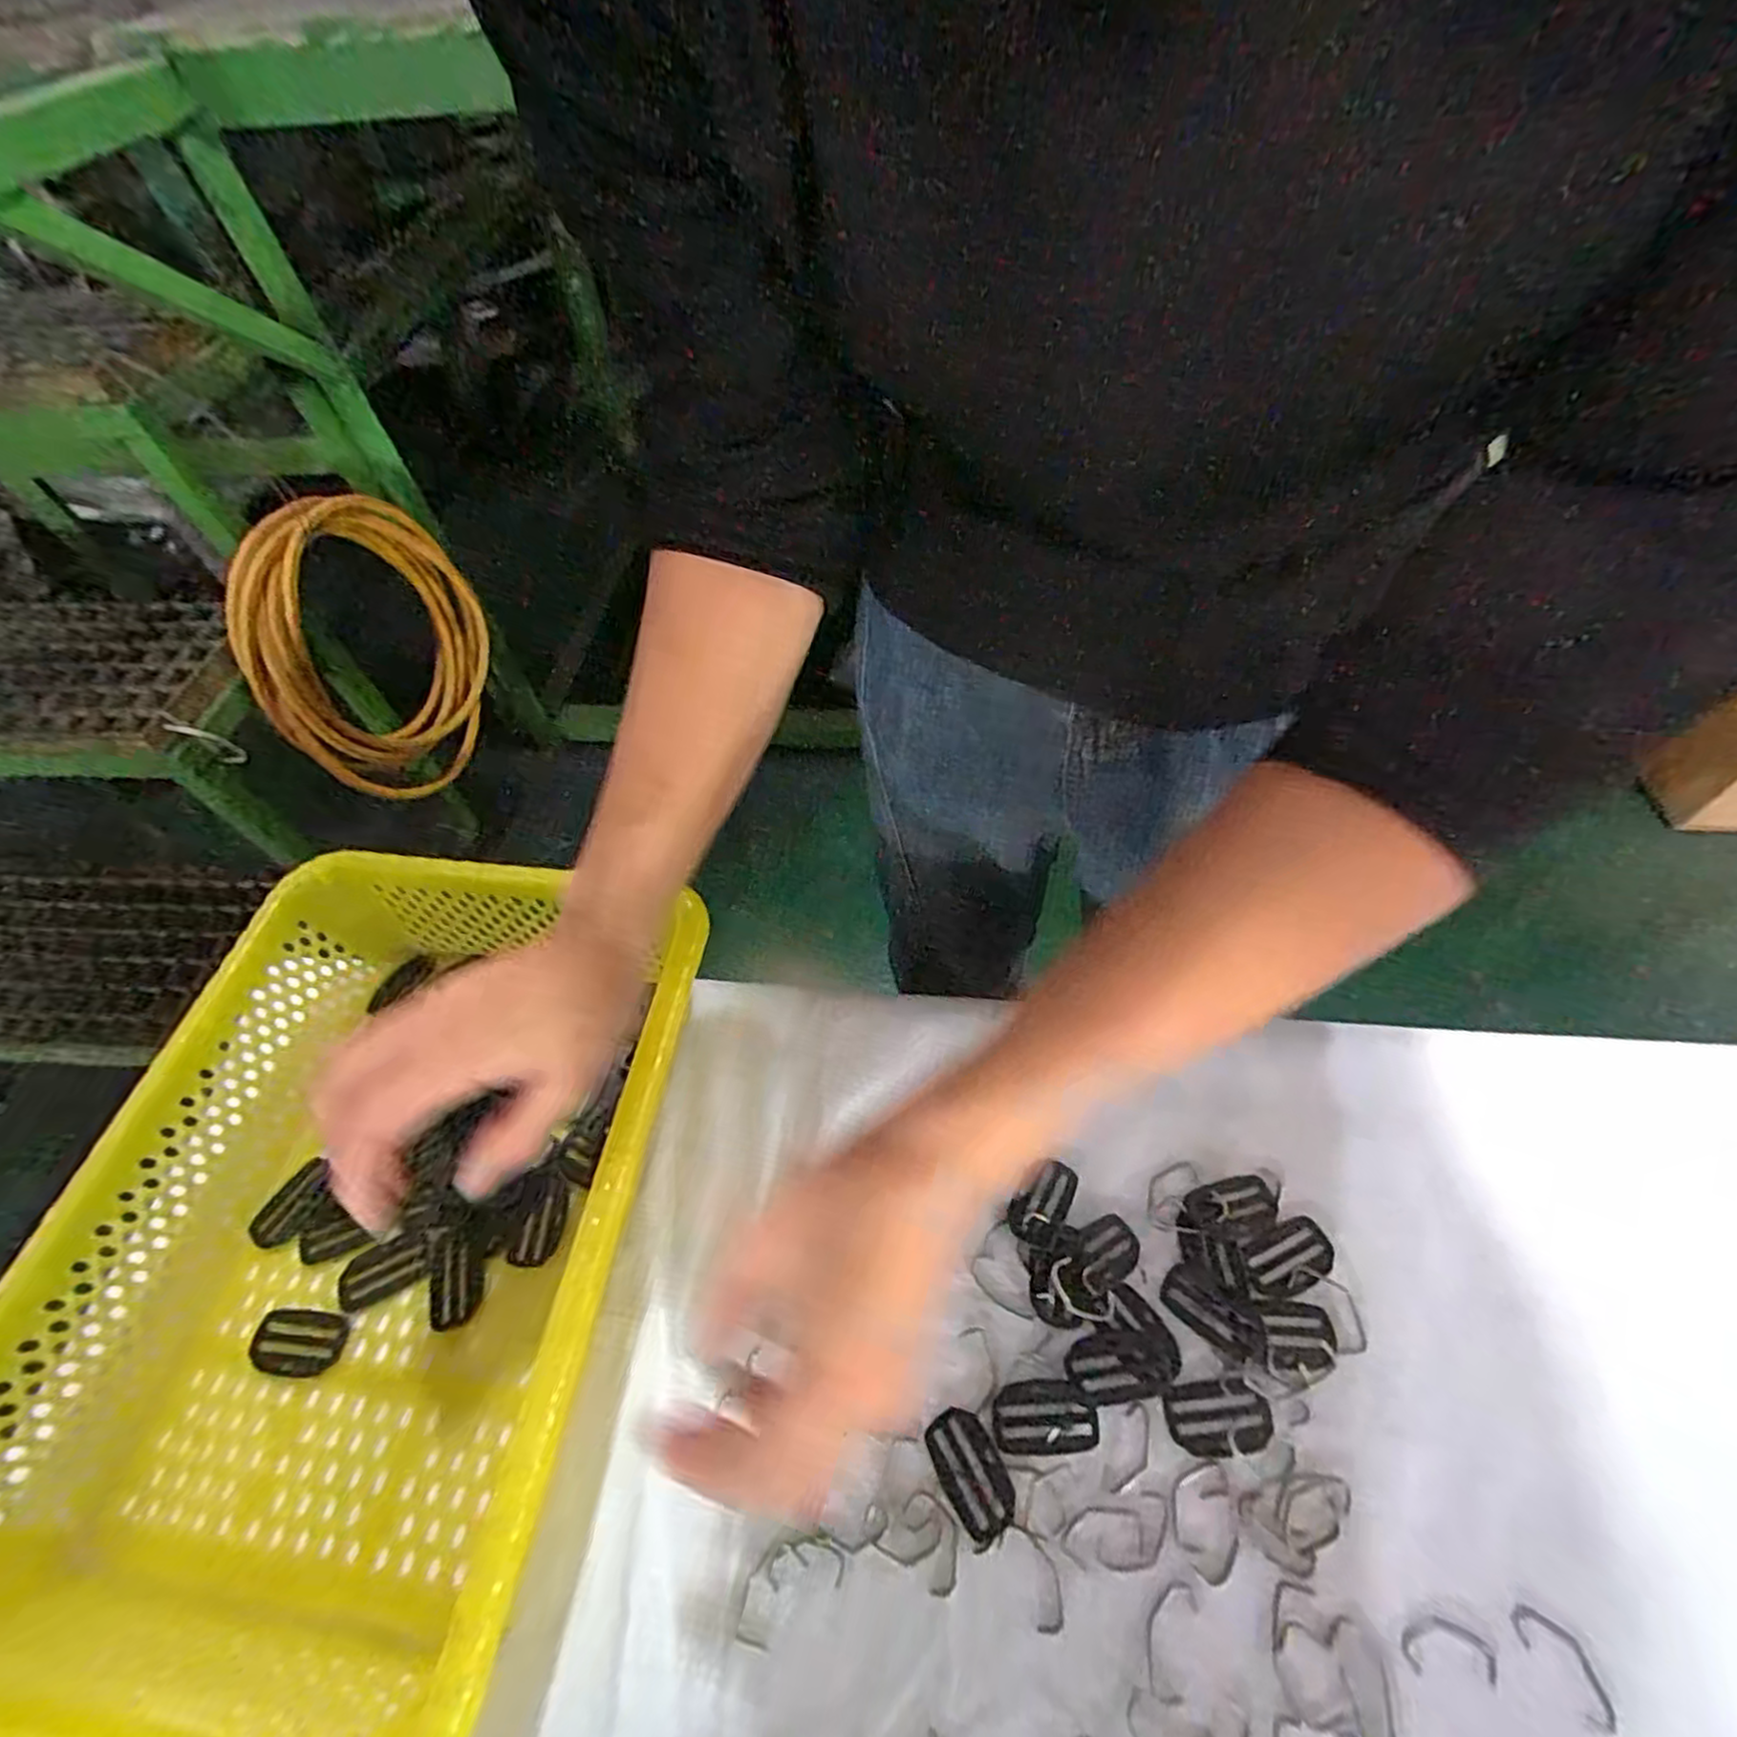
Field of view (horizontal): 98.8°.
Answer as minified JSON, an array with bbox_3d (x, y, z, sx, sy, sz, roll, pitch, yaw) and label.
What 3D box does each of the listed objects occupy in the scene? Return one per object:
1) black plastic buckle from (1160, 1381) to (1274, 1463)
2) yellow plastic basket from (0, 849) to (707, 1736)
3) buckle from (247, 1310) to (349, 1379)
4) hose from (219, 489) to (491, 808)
[{"bbox_3d":[0.157,0.247,0.332,0.044,0.004,0.026,-5,55,0],"label":"black plastic buckle"},{"bbox_3d":[-0.231,0.167,0.362,0.247,0.095,0.346,4,55,6],"label":"yellow plastic basket"},{"bbox_3d":[-0.282,0.235,0.368,0.043,0.007,0.027,1,55,4],"label":"buckle"},{"bbox_3d":[-0.658,-0.288,1.021,0.044,0.398,0.334,13,56,12],"label":"hose"}]

